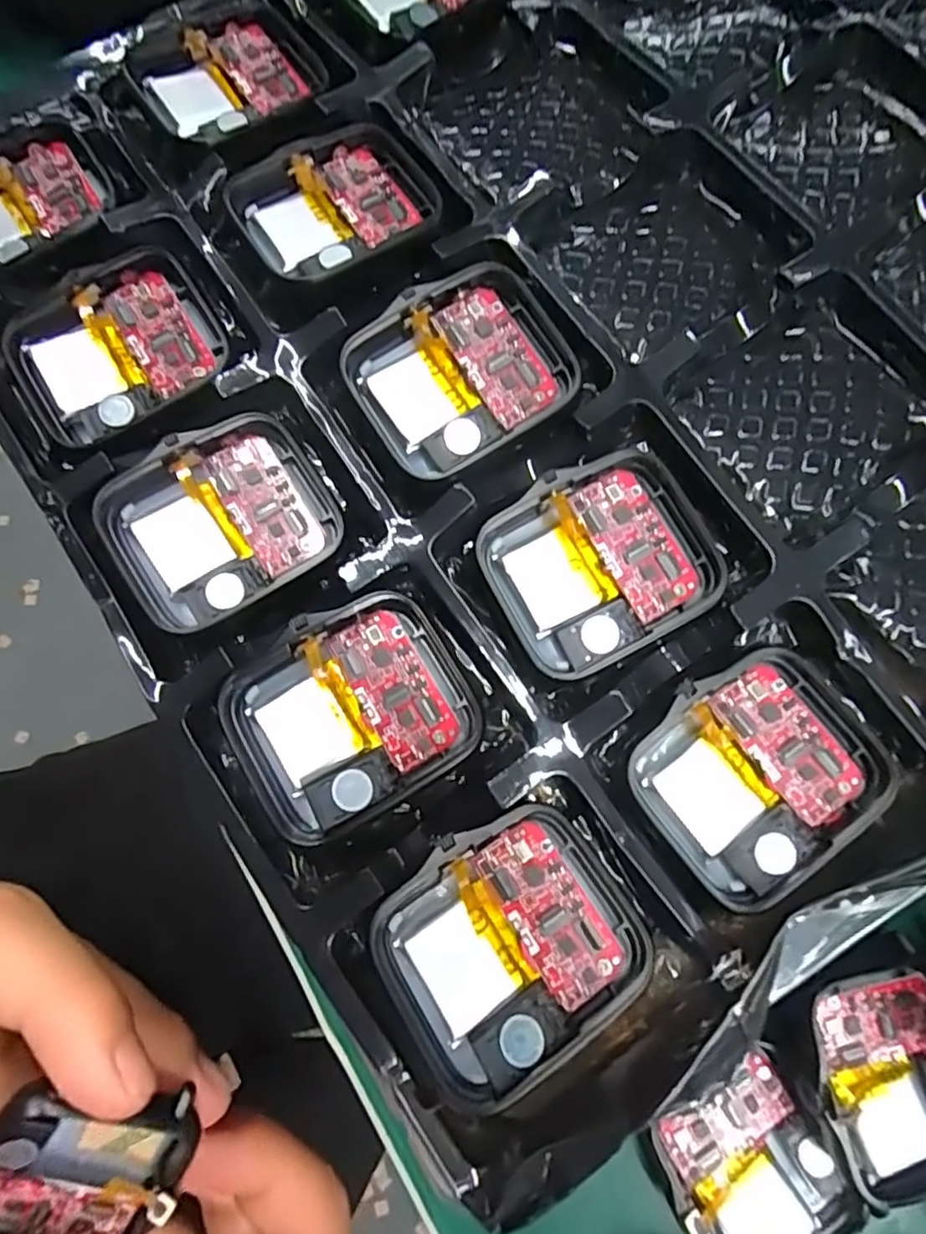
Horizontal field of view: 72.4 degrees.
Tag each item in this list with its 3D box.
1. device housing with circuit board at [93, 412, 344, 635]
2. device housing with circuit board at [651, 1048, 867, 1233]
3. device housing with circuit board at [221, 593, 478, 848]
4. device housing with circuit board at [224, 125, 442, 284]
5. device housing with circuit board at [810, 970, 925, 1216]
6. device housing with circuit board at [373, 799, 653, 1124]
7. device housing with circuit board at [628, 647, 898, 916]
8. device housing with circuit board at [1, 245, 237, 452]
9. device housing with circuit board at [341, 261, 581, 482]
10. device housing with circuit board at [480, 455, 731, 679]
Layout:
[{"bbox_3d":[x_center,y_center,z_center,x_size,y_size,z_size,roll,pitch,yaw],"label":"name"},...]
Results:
[{"bbox_3d":[-0.049,-0.019,0.128,0.044,0.009,0.036,-31,79,-8],"label":"device housing with circuit board"},{"bbox_3d":[0.064,0.123,0.138,0.034,0.010,0.037,-28,79,-7],"label":"device housing with circuit board"},{"bbox_3d":[-0.022,0.018,0.120,0.043,0.010,0.036,-28,79,-7],"label":"device housing with circuit board"},{"bbox_3d":[-0.028,-0.093,0.141,0.044,0.005,0.034,-29,79,-8],"label":"device housing with circuit board"},{"bbox_3d":[0.093,0.099,0.133,0.033,0.010,0.039,-18,77,-5],"label":"device housing with circuit board"},{"bbox_3d":[0.008,0.057,0.111,0.043,0.009,0.037,-31,79,-8],"label":"device housing with circuit board"},{"bbox_3d":[0.056,0.029,0.120,0.042,0.008,0.037,-37,80,-9],"label":"device housing with circuit board"},{"bbox_3d":[-0.075,-0.058,0.138,0.042,0.009,0.032,-31,79,-8],"label":"device housing with circuit board"},{"bbox_3d":[0.000,-0.051,0.131,0.043,0.008,0.035,-31,79,-8],"label":"device housing with circuit board"},{"bbox_3d":[0.028,-0.011,0.126,0.043,0.010,0.036,-28,79,-7],"label":"device housing with circuit board"}]

